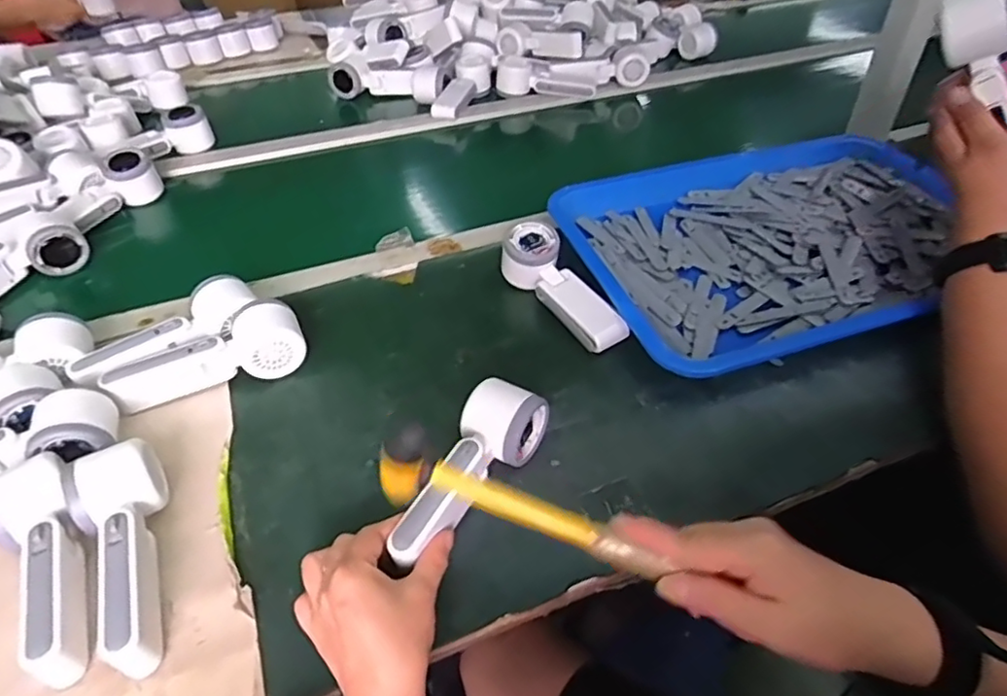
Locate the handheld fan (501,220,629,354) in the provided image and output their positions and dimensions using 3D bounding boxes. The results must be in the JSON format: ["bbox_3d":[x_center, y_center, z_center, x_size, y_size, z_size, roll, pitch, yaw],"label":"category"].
[{"bbox_3d":[0.062,-0.063,0.617,0.055,0.050,0.166,-26,50,-22],"label":"handheld fan"}]

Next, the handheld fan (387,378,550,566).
[{"bbox_3d":[-0.031,0.091,0.462,0.055,0.042,0.161,25,49,24],"label":"handheld fan"}]

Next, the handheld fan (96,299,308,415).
[{"bbox_3d":[-0.266,0.007,0.557,0.165,0.051,0.057,-17,47,-15],"label":"handheld fan"}]

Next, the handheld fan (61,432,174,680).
[{"bbox_3d":[-0.252,0.139,0.418,0.054,0.055,0.156,-26,50,-22],"label":"handheld fan"}]

